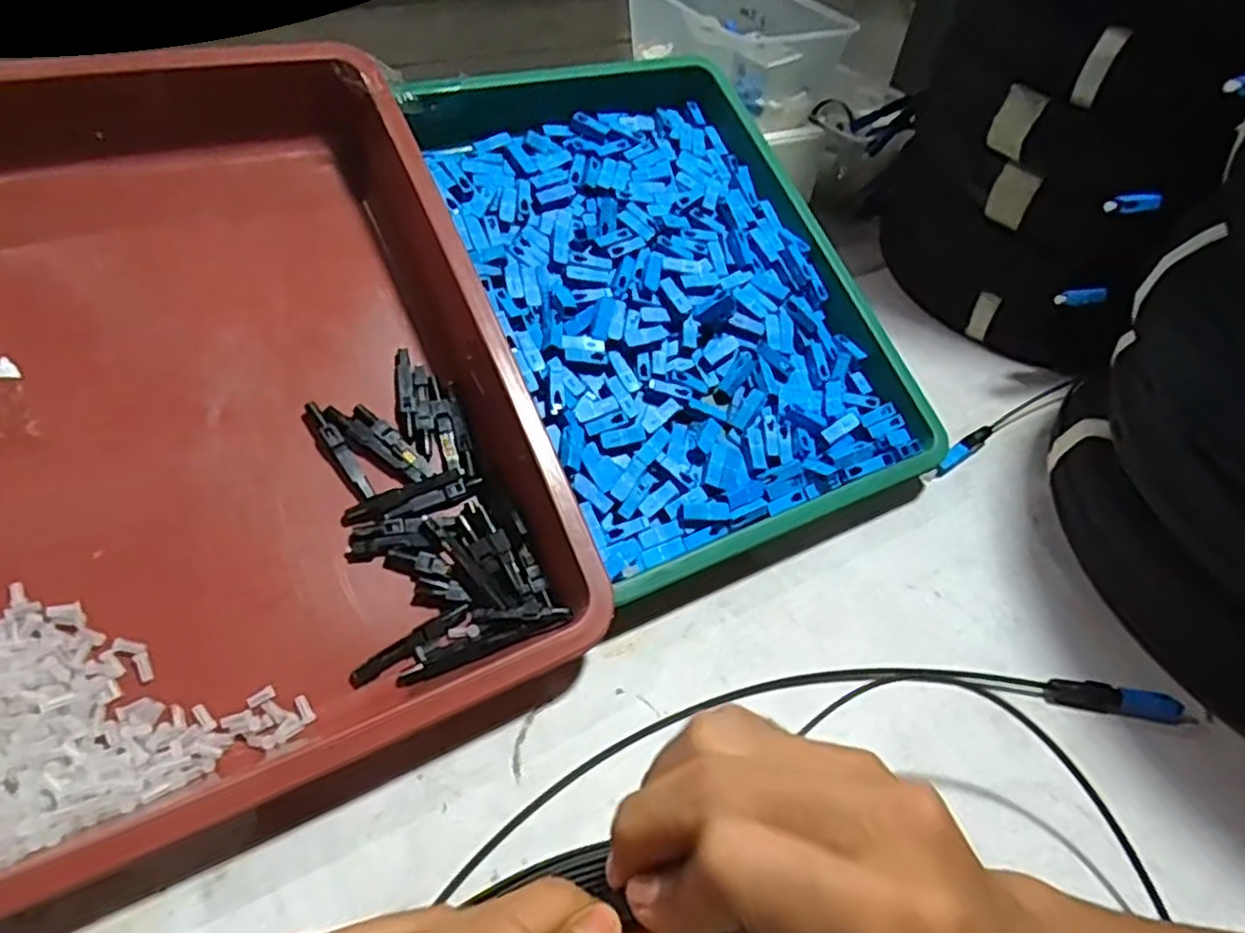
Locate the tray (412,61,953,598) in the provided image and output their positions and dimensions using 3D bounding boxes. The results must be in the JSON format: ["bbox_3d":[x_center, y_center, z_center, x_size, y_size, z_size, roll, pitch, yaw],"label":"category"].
[{"bbox_3d":[0.027,-0.110,0.435,0.212,0.033,0.329,-19,74,-20],"label":"tray"}]

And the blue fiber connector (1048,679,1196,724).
[{"bbox_3d":[0.235,0.111,0.348,0.067,0.007,0.014,9,47,2],"label":"blue fiber connector"}]

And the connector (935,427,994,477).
[{"bbox_3d":[0.212,-0.010,0.458,0.053,0.011,0.011,-32,58,-31],"label":"connector"}]

